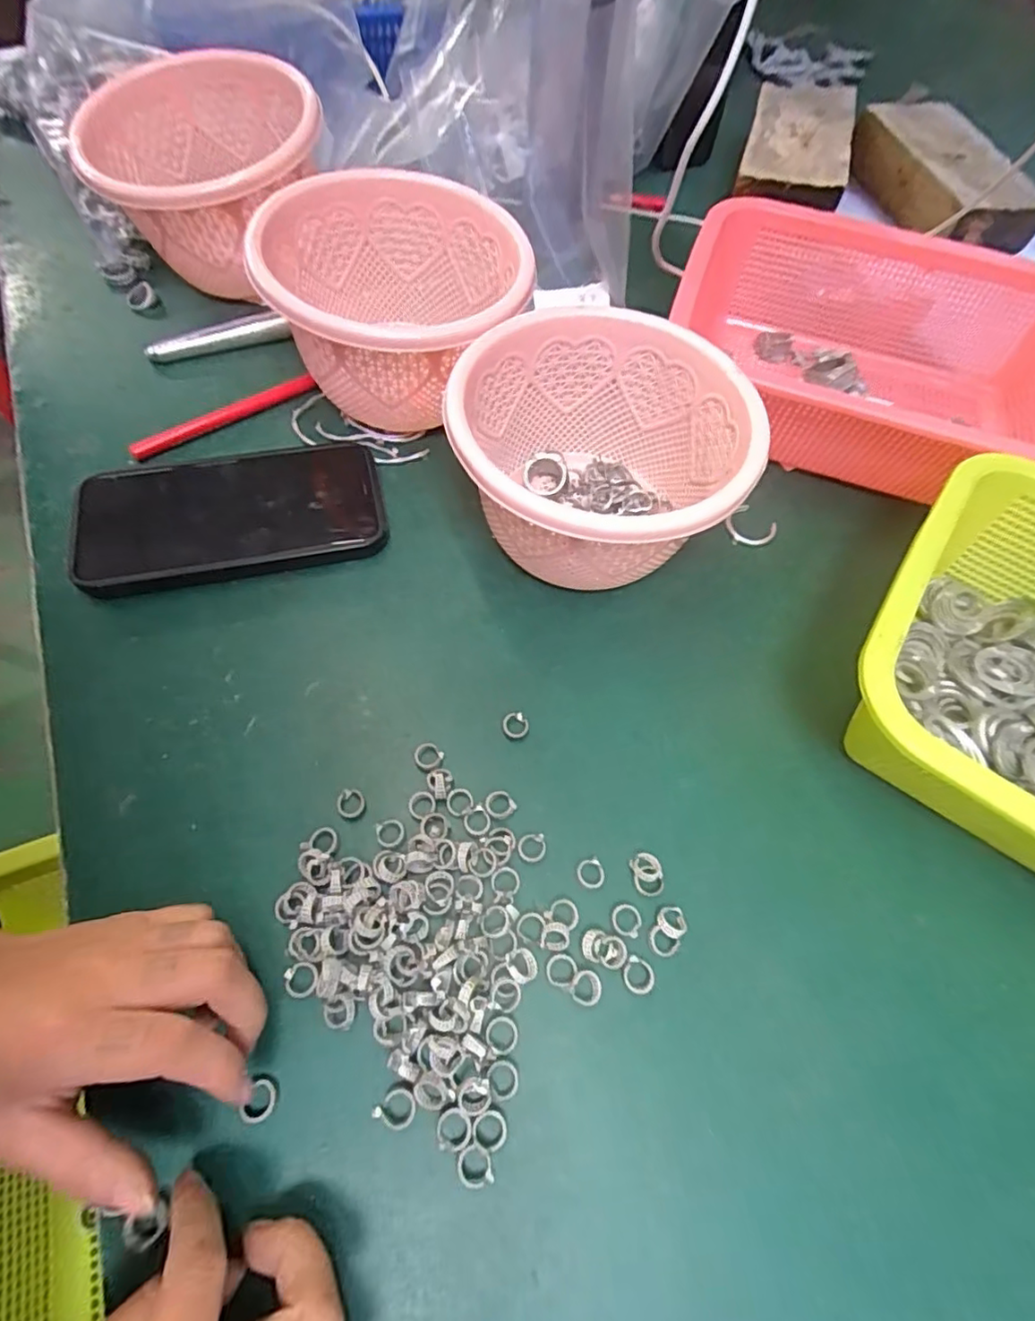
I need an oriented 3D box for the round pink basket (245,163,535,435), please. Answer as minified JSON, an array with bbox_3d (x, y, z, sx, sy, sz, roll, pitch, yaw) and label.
[{"bbox_3d":[-0.067,-0.204,0.351,0.140,0.090,0.143,1,63,-3],"label":"round pink basket"}]

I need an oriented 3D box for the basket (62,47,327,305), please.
[{"bbox_3d":[-0.202,-0.320,0.399,0.145,0.096,0.149,1,63,-3],"label":"basket"}]

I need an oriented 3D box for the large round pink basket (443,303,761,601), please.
[{"bbox_3d":[0.041,-0.100,0.316,0.143,0.090,0.149,1,63,-3],"label":"large round pink basket"}]

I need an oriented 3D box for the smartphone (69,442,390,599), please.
[{"bbox_3d":[-0.157,-0.083,0.327,0.158,0.014,0.080,-13,65,-9],"label":"smartphone"}]

